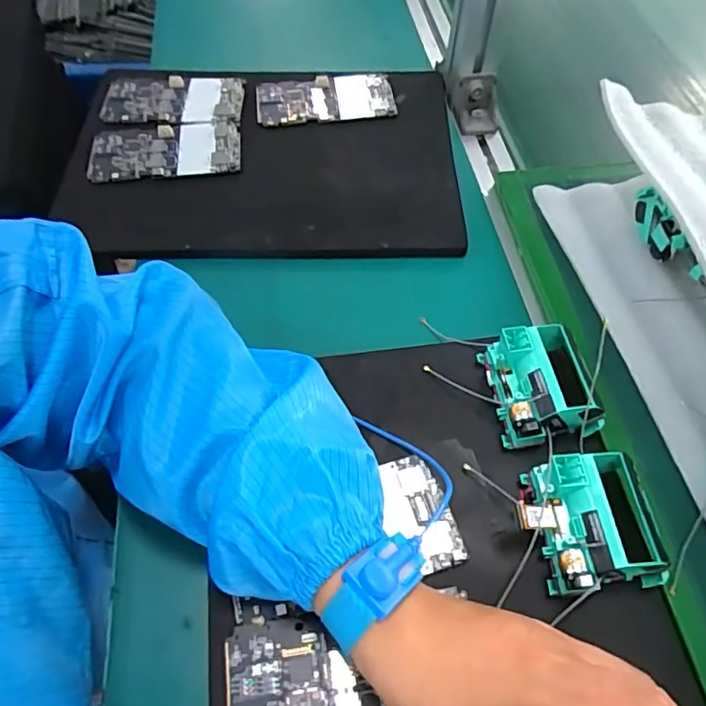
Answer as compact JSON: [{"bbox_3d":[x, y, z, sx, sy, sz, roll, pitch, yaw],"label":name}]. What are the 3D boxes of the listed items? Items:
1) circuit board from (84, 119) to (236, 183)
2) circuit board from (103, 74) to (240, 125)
[{"bbox_3d":[-0.167,-0.180,0.488,0.130,0.010,0.066,-8,58,-6],"label":"circuit board"},{"bbox_3d":[-0.172,-0.238,0.527,0.132,0.008,0.063,-5,67,1],"label":"circuit board"}]

